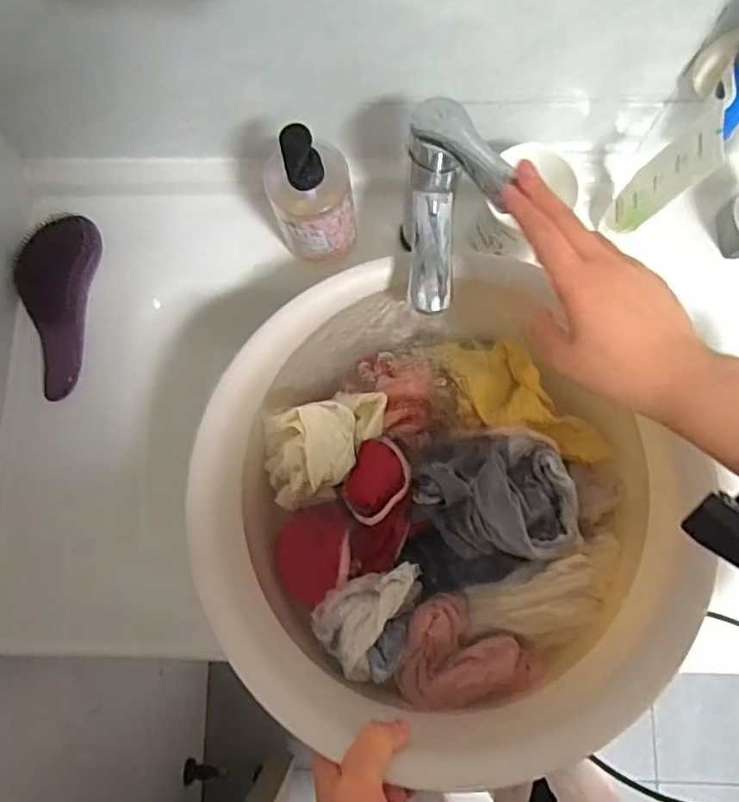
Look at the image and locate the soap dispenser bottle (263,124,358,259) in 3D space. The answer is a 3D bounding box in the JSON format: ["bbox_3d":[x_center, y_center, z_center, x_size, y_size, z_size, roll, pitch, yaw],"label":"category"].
[{"bbox_3d":[-0.050,-0.181,0.553,0.069,0.152,0.065,0,78,2],"label":"soap dispenser bottle"}]

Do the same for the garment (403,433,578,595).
[{"bbox_3d":[0.094,0.081,0.499,0.133,0.047,0.111,-12,78,-1],"label":"garment"}]

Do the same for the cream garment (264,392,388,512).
[{"bbox_3d":[-0.035,0.038,0.515,0.107,0.061,0.082,-13,78,-1],"label":"cream garment"}]

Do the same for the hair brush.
[{"bbox_3d":[-0.302,-0.091,0.628,0.068,0.045,0.176,4,96,3],"label":"hair brush"}]

